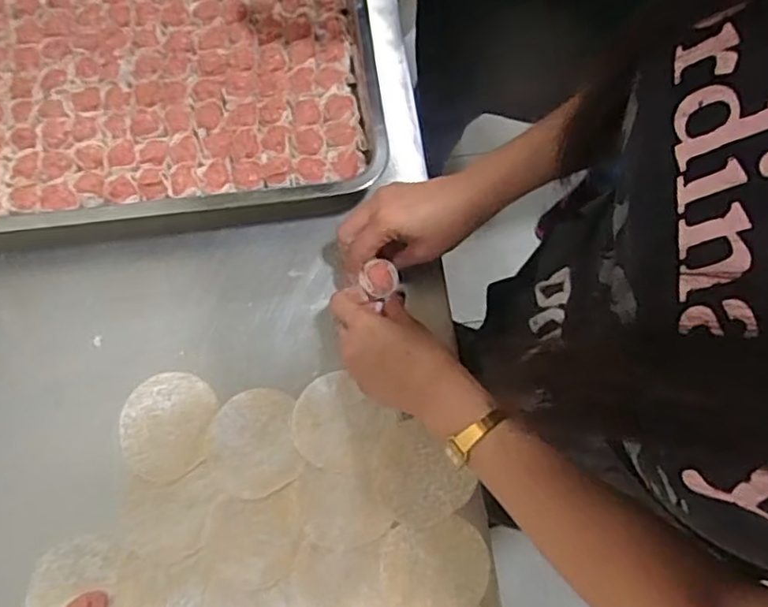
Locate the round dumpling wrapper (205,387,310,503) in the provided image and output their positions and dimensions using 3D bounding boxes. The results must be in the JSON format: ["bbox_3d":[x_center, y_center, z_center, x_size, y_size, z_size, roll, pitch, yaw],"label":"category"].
[{"bbox_3d":[-0.109,0.116,0.520,0.074,0.004,0.084,-14,74,-5],"label":"round dumpling wrapper"}]

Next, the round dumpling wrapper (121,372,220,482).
[{"bbox_3d":[-0.180,0.100,0.519,0.072,0.004,0.086,8,74,2],"label":"round dumpling wrapper"}]

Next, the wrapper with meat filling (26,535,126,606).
[{"bbox_3d":[-0.237,0.222,0.474,0.073,0.022,0.082,-6,74,-2],"label":"wrapper with meat filling"}]

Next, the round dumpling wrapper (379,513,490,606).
[{"bbox_3d":[0.041,0.211,0.491,0.083,0.004,0.076,0,73,-1],"label":"round dumpling wrapper"}]

